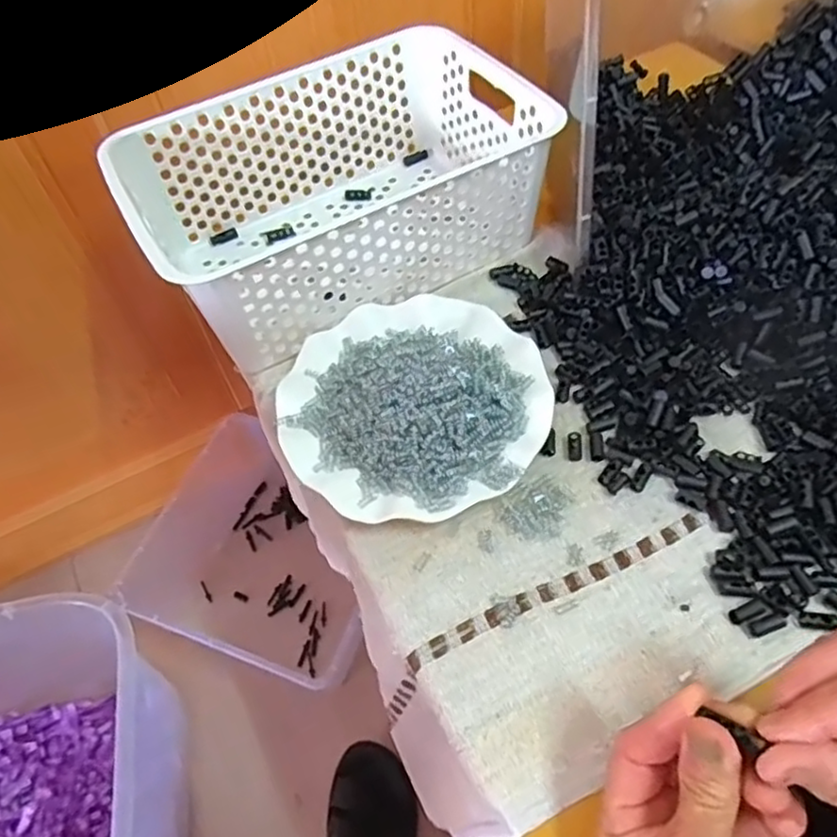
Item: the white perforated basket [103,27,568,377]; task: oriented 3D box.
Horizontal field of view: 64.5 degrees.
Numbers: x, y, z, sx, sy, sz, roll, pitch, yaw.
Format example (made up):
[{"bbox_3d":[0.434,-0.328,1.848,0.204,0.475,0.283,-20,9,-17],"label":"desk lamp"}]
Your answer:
[{"bbox_3d":[-0.066,-0.181,0.541,0.303,0.114,0.202,-28,57,-14],"label":"white perforated basket"}]

